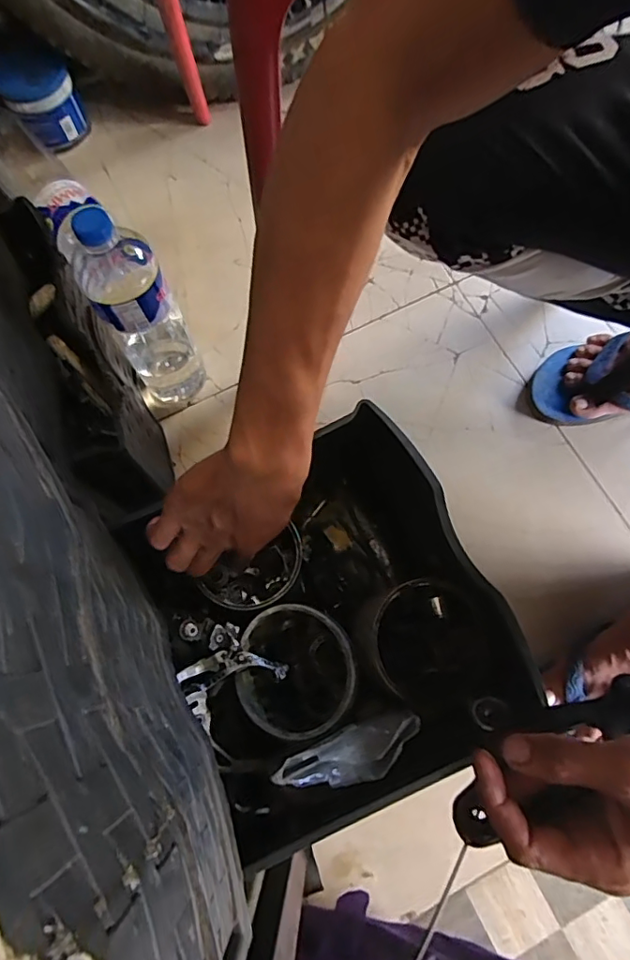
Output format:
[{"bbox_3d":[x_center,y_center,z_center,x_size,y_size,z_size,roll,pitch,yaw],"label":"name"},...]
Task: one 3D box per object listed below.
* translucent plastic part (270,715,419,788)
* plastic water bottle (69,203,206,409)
[{"bbox_3d":[0.025,0.201,0.381,0.108,0.033,0.032,-12,73,-1],"label":"translucent plastic part"},{"bbox_3d":[-0.184,-0.171,0.560,0.076,0.265,0.080,-30,74,-7],"label":"plastic water bottle"}]

